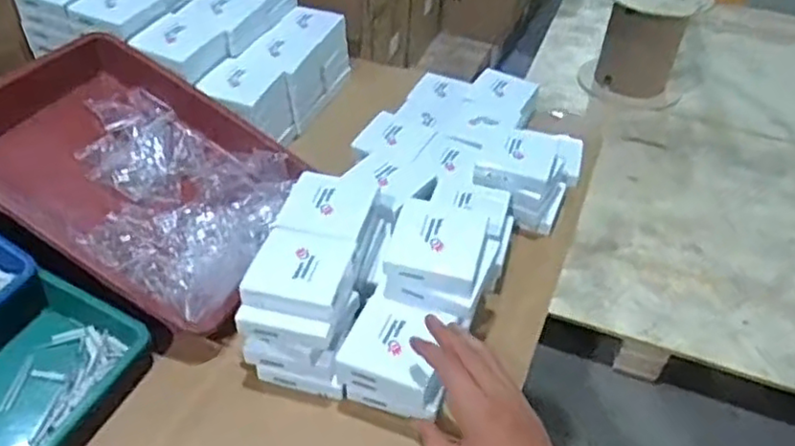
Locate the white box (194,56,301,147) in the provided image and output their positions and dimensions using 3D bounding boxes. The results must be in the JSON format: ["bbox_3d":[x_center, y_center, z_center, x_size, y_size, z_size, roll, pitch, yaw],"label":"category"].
[{"bbox_3d":[-0.191,-0.147,0.864,0.085,0.096,0.101,18,44,15],"label":"white box"}]

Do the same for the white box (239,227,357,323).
[{"bbox_3d":[-0.089,0.044,0.615,0.087,0.019,0.091,11,43,7],"label":"white box"}]

